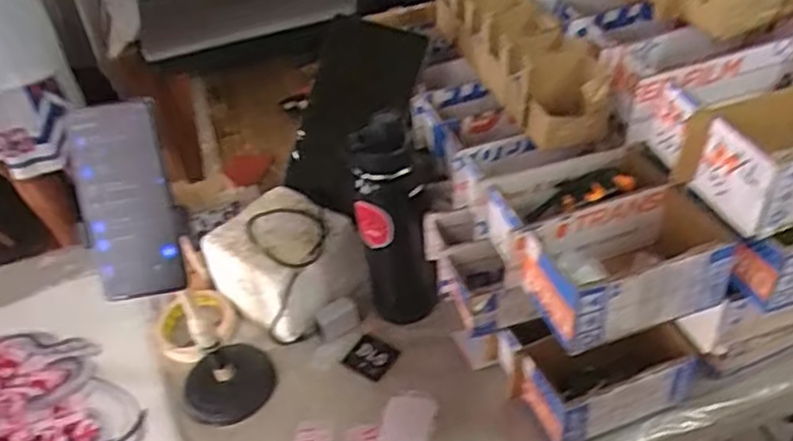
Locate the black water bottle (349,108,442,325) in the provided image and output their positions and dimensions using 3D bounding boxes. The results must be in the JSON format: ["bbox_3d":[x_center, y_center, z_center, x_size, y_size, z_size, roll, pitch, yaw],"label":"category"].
[{"bbox_3d":[0.001,0.001,0.792,0.095,0.273,0.069,-3,39,5],"label":"black water bottle"}]

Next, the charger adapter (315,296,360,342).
[{"bbox_3d":[-0.073,0.122,0.831,0.052,0.040,0.024,-21,41,-16],"label":"charger adapter"}]

